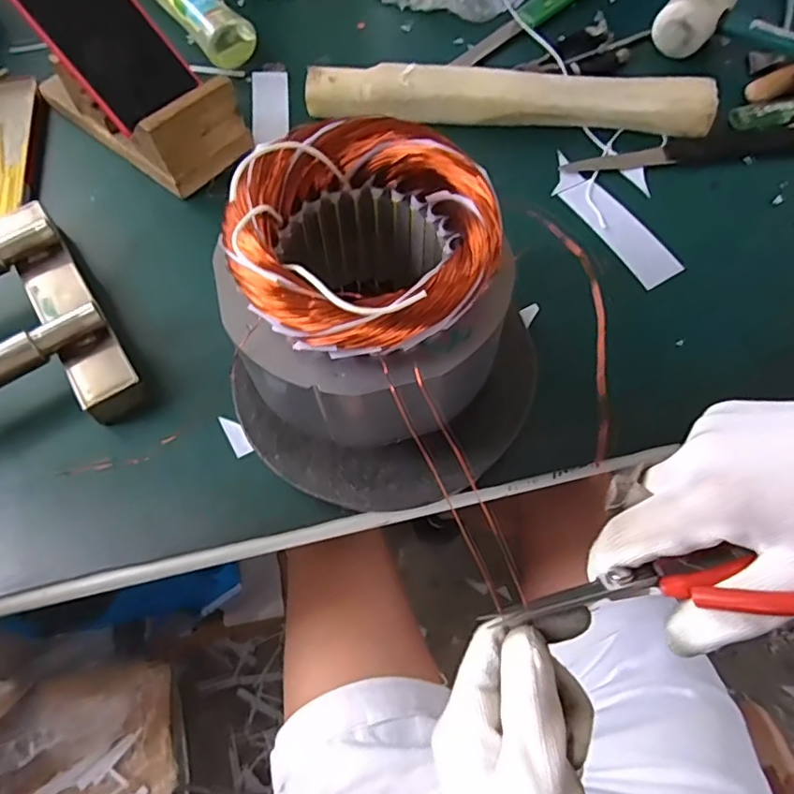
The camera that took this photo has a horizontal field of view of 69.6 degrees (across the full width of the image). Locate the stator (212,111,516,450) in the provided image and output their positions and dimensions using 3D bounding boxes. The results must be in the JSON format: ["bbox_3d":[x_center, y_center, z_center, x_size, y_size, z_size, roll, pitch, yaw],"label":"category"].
[{"bbox_3d":[-0.013,-0.062,0.304,0.124,0.105,0.130,-10,65,-2],"label":"stator"}]

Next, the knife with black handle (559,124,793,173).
[{"bbox_3d":[0.262,-0.207,0.466,0.243,0.011,0.037,-8,63,-1],"label":"knife with black handle"}]

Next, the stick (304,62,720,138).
[{"bbox_3d":[0.090,-0.254,0.484,0.332,0.032,0.047,6,64,6],"label":"stick"}]

